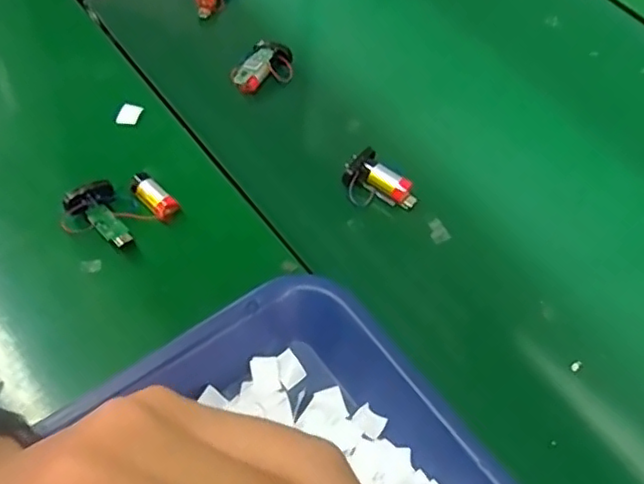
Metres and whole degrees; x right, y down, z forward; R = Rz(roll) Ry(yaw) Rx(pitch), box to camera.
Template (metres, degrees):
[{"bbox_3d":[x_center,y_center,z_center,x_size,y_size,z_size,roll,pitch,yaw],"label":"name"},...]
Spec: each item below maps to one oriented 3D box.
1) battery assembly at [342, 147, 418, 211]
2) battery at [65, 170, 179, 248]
[{"bbox_3d":[0.039,-0.039,0.446,0.035,0.018,0.052,-36,68,-22],"label":"battery assembly"},{"bbox_3d":[-0.134,-0.020,0.415,0.065,0.023,0.046,-36,68,-22],"label":"battery"}]

